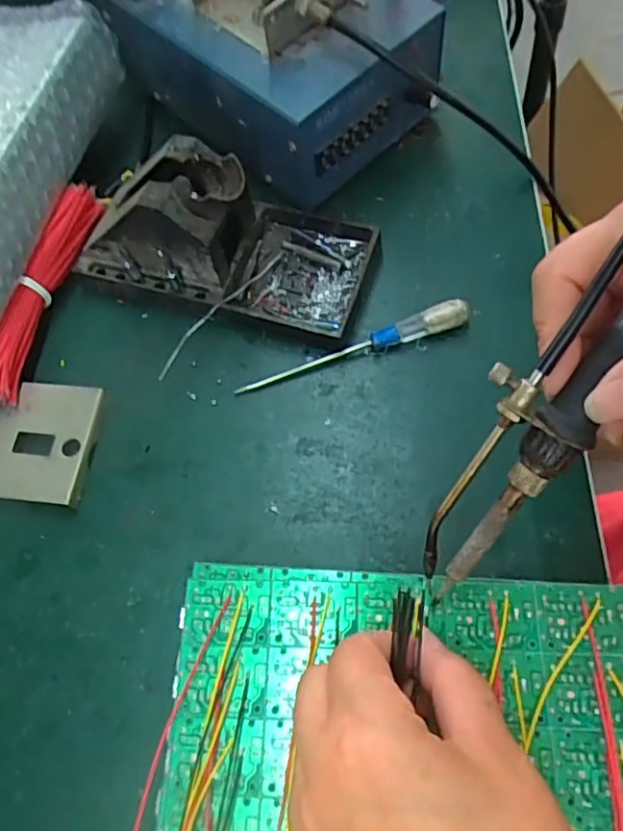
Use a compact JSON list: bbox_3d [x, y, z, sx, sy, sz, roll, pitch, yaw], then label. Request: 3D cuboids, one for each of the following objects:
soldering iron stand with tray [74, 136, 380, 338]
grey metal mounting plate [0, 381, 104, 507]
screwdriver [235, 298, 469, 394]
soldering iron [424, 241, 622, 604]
[{"bbox_3d":[-0.048,-0.099,0.329,0.155,0.068,0.074,15,68,12],"label":"soldering iron stand with tray"},{"bbox_3d":[-0.143,0.013,0.319,0.064,0.011,0.062,5,67,6],"label":"grey metal mounting plate"},{"bbox_3d":[0.022,-0.035,0.324,0.124,0.016,0.012,-18,66,-4],"label":"screwdriver"},{"bbox_3d":[0.093,-0.021,0.199,0.042,0.020,0.203,39,110,18],"label":"soldering iron"}]

